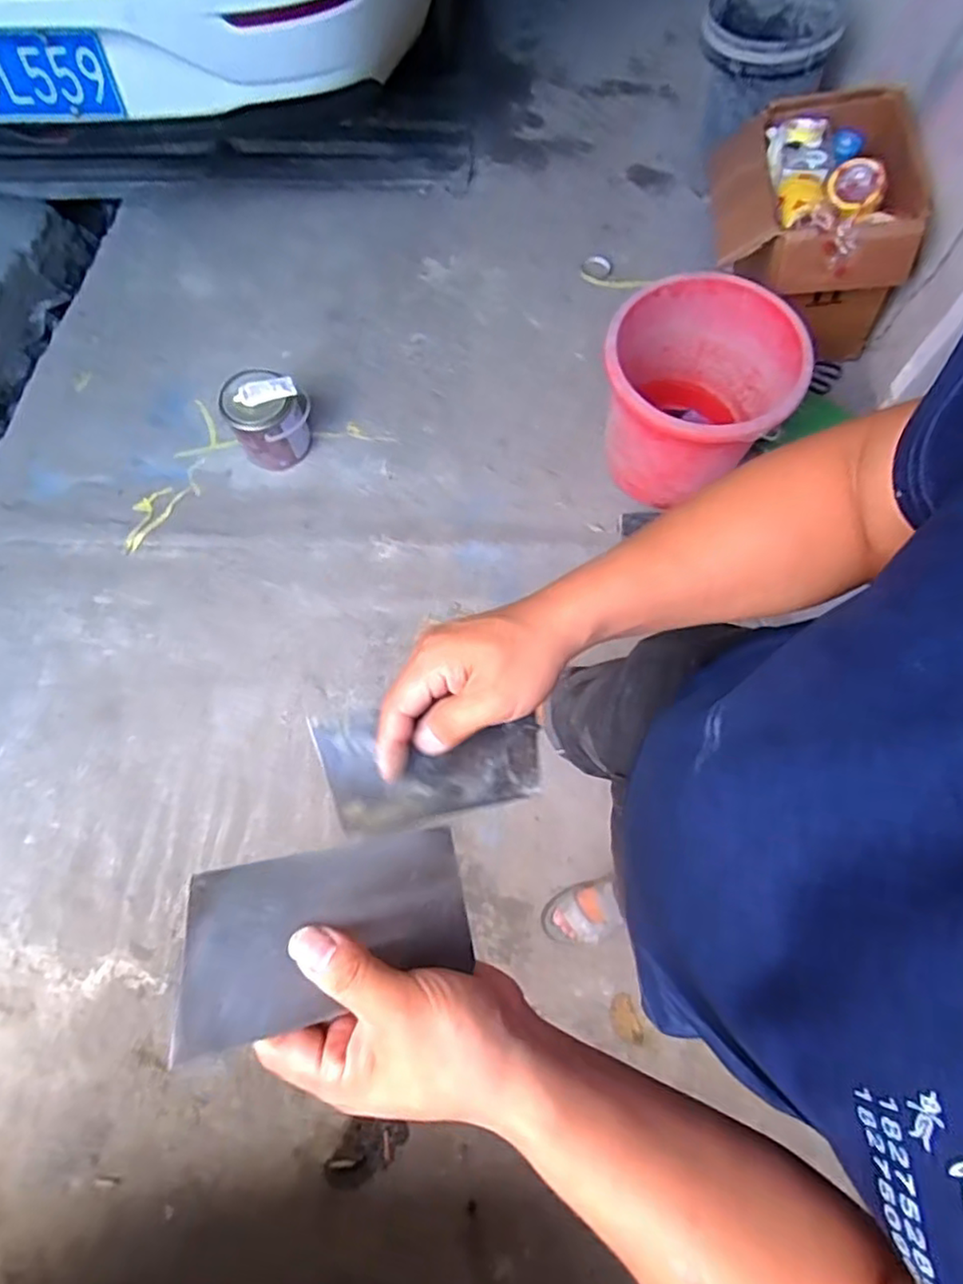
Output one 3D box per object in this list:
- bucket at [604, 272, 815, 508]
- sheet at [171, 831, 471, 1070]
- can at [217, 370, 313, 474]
[{"bbox_3d":[0.427,-0.497,1.322,0.347,0.318,0.360,0,69,0],"label":"bucket"},{"bbox_3d":[-0.072,0.136,0.308,0.134,0.006,0.072,-5,74,-26],"label":"sheet"},{"bbox_3d":[-0.475,-0.505,1.461,0.177,0.178,0.163,0,69,0],"label":"can"}]

